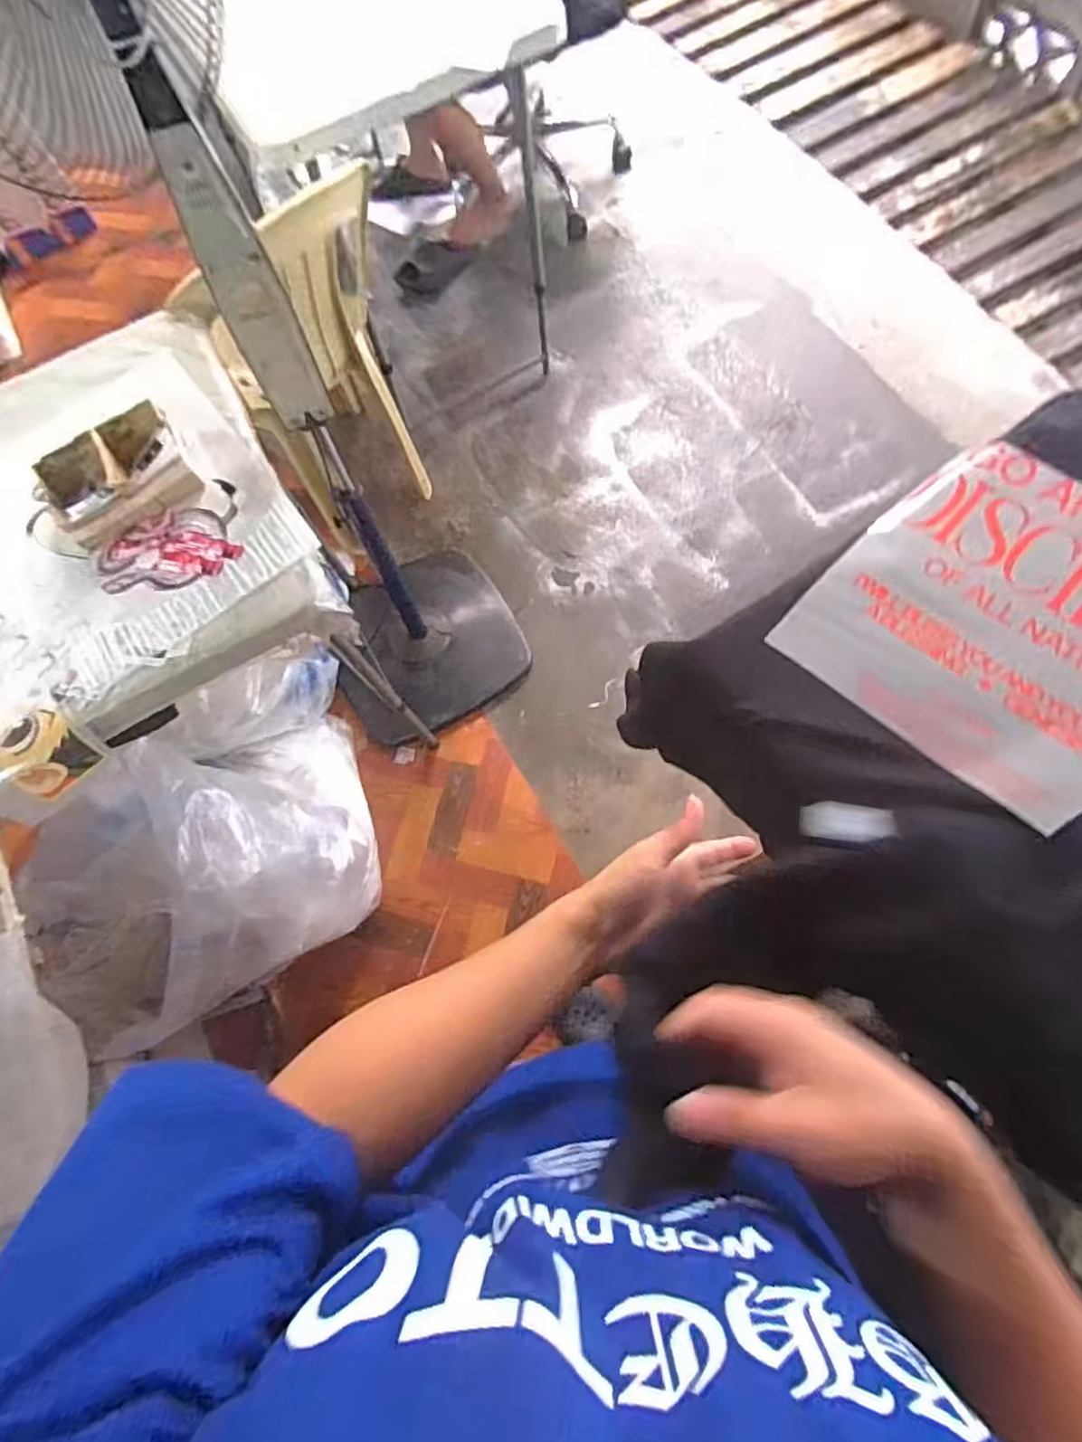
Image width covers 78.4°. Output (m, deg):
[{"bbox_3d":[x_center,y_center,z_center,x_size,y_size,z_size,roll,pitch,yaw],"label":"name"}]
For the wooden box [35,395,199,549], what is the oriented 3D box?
[{"bbox_3d":[-0.563,-0.318,0.864,0.197,0.059,0.141,-31,70,-5],"label":"wooden box"}]

